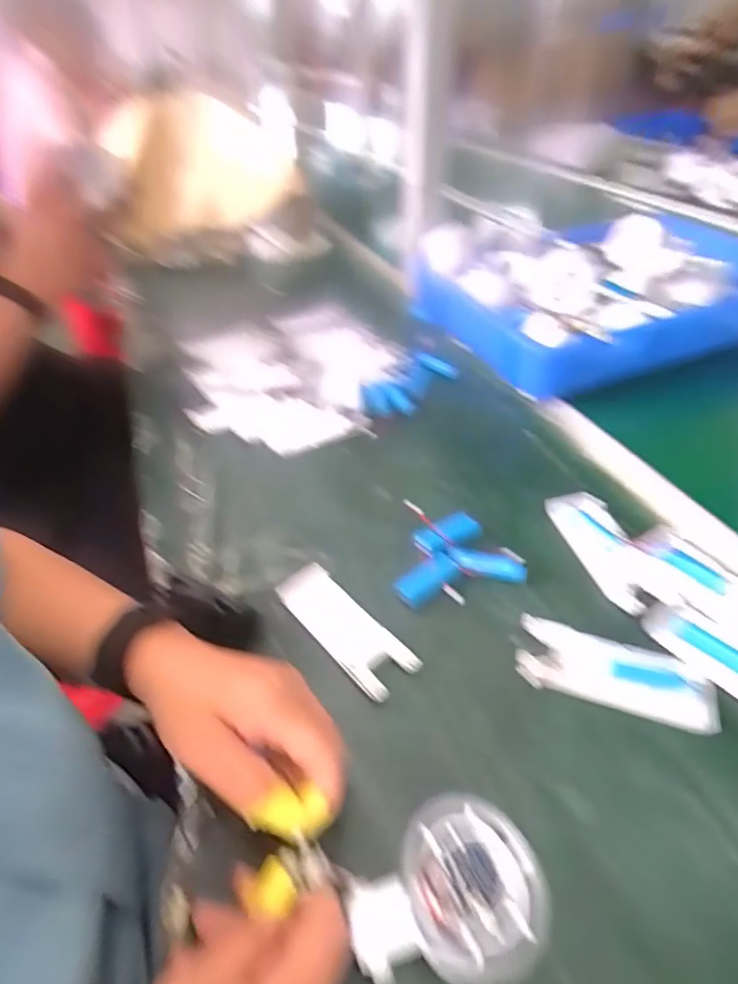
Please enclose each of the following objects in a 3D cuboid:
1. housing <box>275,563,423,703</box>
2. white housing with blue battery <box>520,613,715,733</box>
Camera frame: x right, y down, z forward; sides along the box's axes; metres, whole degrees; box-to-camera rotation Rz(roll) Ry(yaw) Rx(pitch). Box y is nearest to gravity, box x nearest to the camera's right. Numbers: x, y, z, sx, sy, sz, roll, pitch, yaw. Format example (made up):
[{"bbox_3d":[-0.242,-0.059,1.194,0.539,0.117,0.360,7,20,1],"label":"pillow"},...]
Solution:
[{"bbox_3d":[-0.018,0.094,0.362,0.040,0.011,0.115,-34,51,-28],"label":"housing"},{"bbox_3d":[0.157,0.114,0.330,0.115,0.011,0.047,11,46,15],"label":"white housing with blue battery"}]

